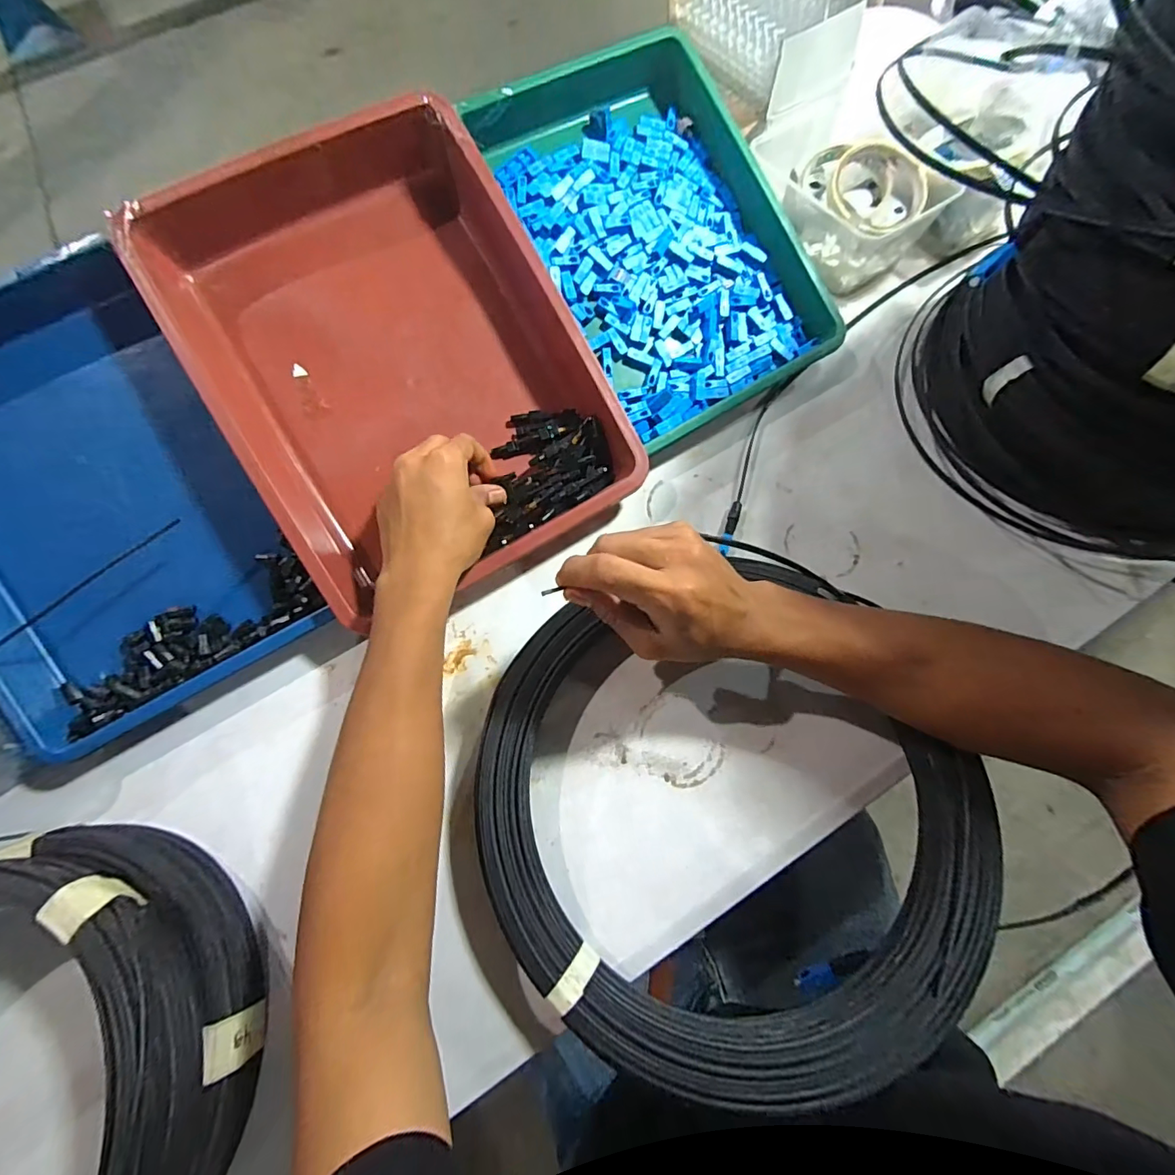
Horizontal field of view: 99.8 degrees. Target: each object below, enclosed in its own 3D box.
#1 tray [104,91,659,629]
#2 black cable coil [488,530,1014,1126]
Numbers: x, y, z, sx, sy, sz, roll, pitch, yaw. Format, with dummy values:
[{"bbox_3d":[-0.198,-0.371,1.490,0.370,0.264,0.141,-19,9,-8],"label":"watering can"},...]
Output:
[{"bbox_3d":[-0.145,-0.172,0.393,0.261,0.062,0.342,-31,90,-8],"label":"tray"},{"bbox_3d":[0.082,0.135,0.323,0.294,0.047,0.304,0,70,1],"label":"black cable coil"}]

